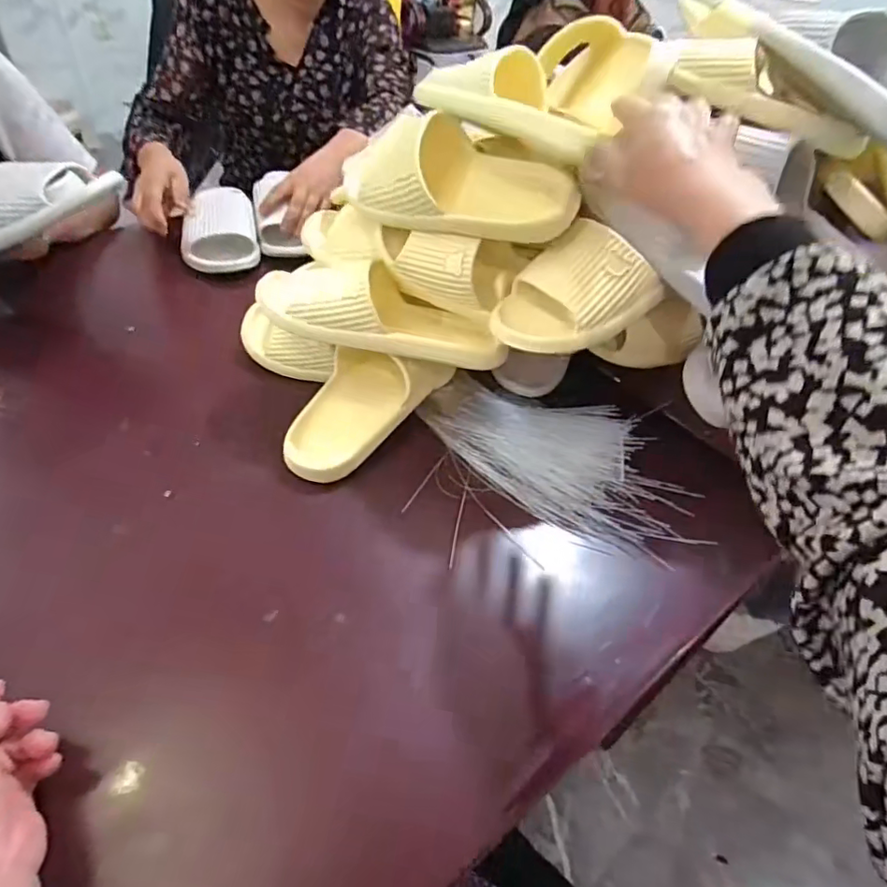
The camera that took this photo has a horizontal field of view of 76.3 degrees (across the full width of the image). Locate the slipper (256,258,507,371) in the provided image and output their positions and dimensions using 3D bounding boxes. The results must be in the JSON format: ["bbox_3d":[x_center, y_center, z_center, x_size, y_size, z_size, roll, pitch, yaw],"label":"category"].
[{"bbox_3d":[-0.061,-0.146,0.591,0.263,0.077,0.099,15,46,-8],"label":"slipper"}]

